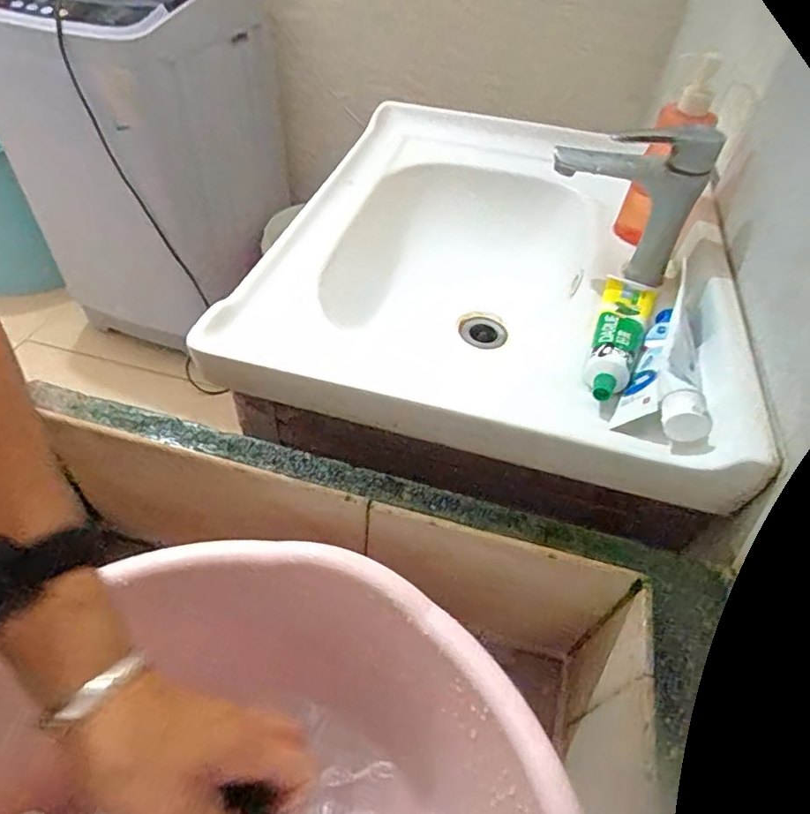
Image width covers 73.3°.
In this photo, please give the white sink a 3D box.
[{"bbox_3d":[0.095,-0.147,0.694,0.457,0.217,0.634,11,48,6],"label":"white sink"}]

